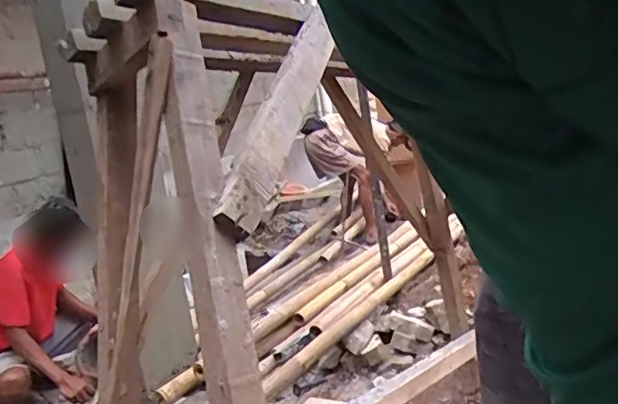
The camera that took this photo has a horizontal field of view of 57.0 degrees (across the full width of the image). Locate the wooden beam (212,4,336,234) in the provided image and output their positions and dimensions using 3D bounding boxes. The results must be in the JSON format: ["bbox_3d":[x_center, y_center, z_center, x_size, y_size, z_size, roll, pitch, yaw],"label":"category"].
[{"bbox_3d":[-0.047,-0.172,1.011,0.058,0.079,0.530,-2,48,27],"label":"wooden beam"}]

